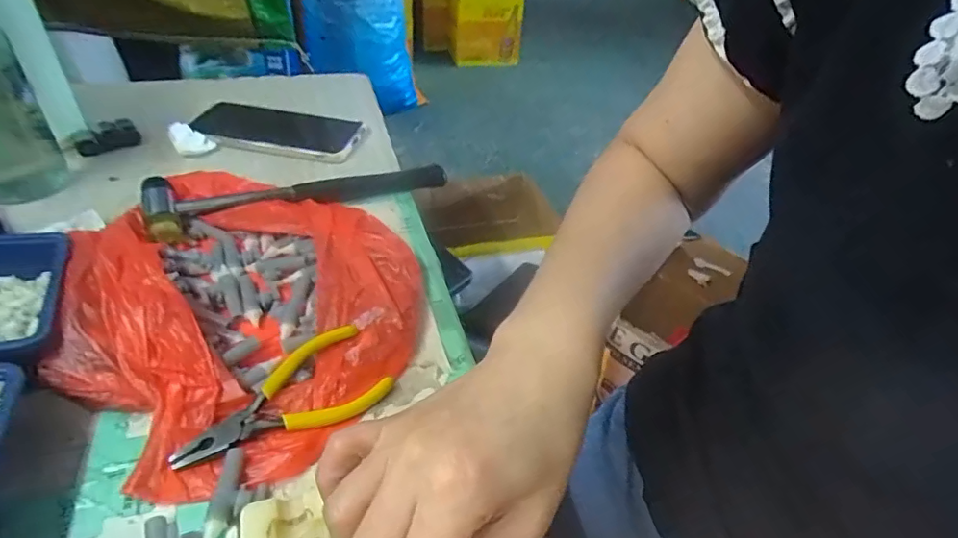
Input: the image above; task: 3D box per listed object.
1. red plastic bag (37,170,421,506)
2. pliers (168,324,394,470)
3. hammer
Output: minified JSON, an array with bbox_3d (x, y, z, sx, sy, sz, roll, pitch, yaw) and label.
[{"bbox_3d":[-0.155,0.001,0.353,0.260,0.043,0.216,33,47,29],"label":"red plastic bag"},{"bbox_3d":[-0.106,0.071,0.293,0.111,0.014,0.047,-25,49,-31],"label":"pliers"},{"bbox_3d":[-0.142,-0.069,0.447,0.232,0.027,0.051,-17,45,-25],"label":"hammer"}]

